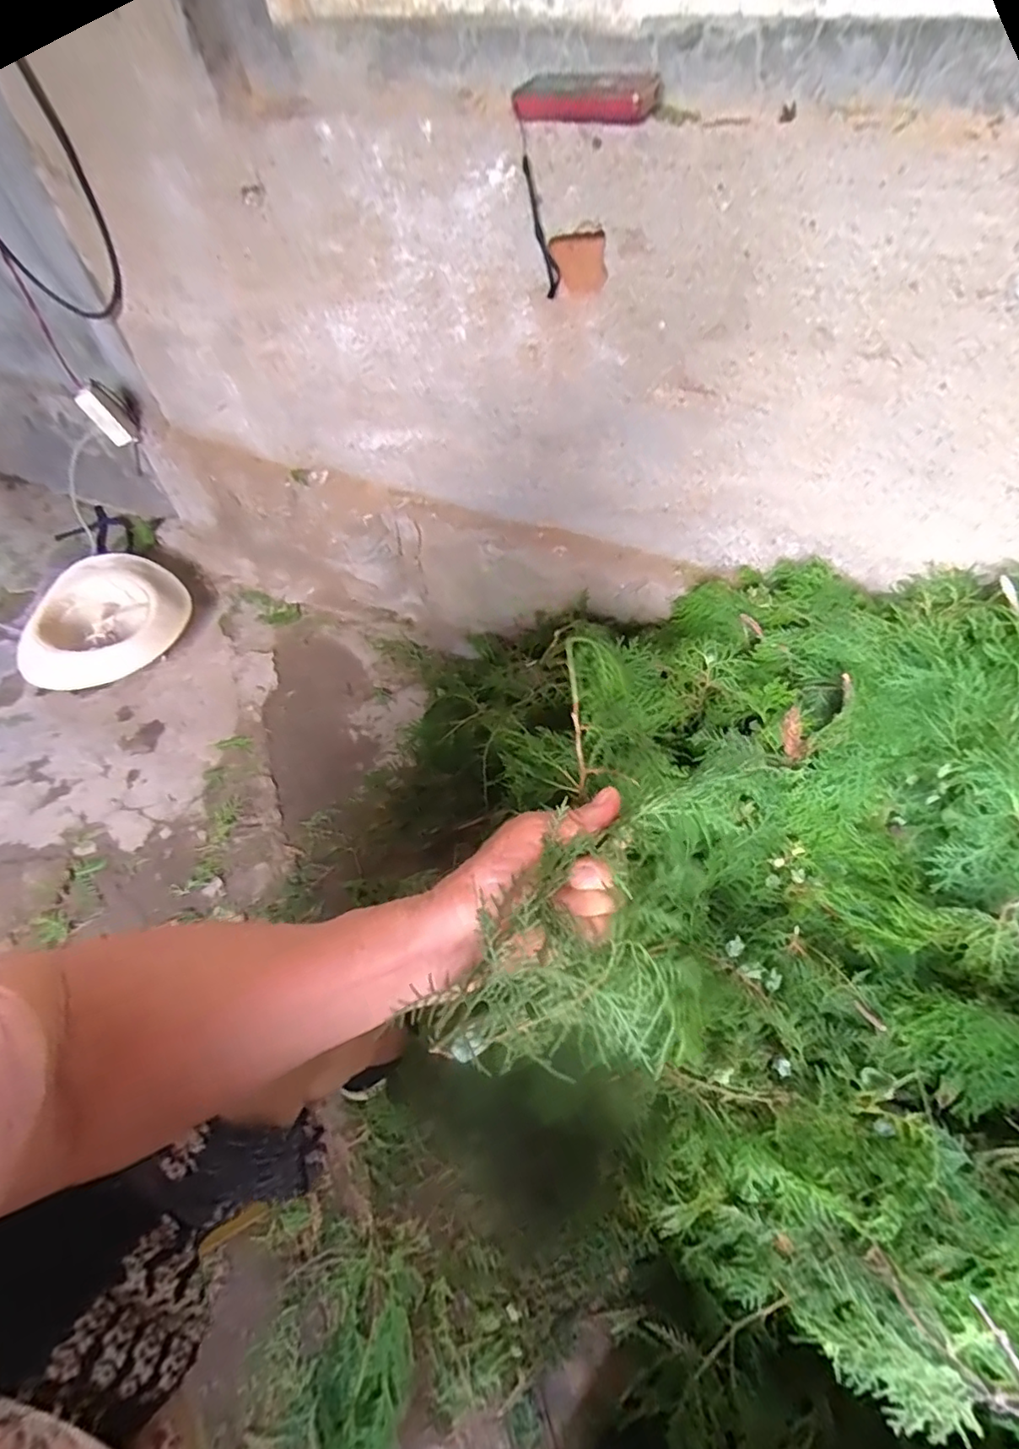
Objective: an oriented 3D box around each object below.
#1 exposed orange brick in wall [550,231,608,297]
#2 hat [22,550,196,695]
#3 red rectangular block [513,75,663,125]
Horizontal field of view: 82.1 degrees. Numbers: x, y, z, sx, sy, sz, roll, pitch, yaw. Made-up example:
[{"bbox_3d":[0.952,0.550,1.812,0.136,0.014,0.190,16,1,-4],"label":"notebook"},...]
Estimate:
[{"bbox_3d":[0.070,-0.465,0.594,0.056,0.051,0.008,8,53,9],"label":"exposed orange brick in wall"},{"bbox_3d":[-0.763,-0.183,1.116,0.302,0.133,0.302,-2,52,2],"label":"hat"},{"bbox_3d":[0.066,-0.530,0.497,0.123,0.025,0.030,2,52,5],"label":"red rectangular block"}]

